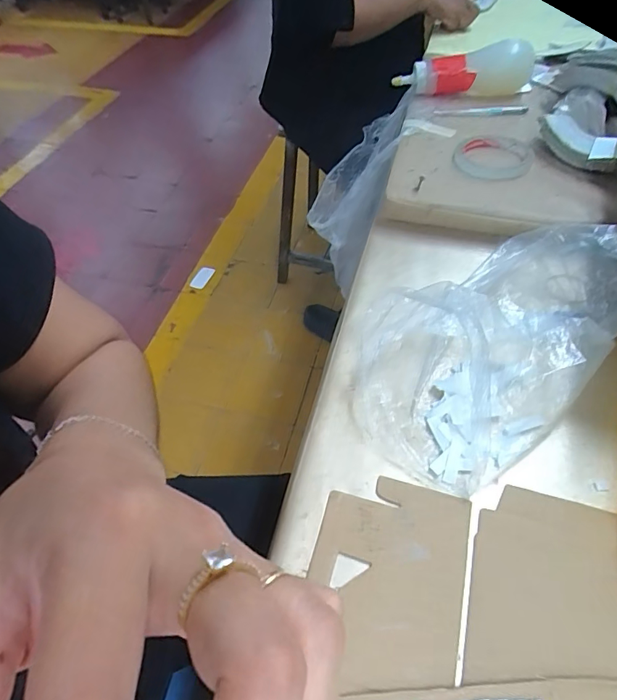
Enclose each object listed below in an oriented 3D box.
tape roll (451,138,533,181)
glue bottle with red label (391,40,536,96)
[{"bbox_3d":[0.245,-0.255,0.621,0.097,0.021,0.097,-1,51,2],"label":"tape roll"},{"bbox_3d":[0.252,-0.436,0.733,0.224,0.053,0.062,-10,51,-6],"label":"glue bottle with red label"}]

